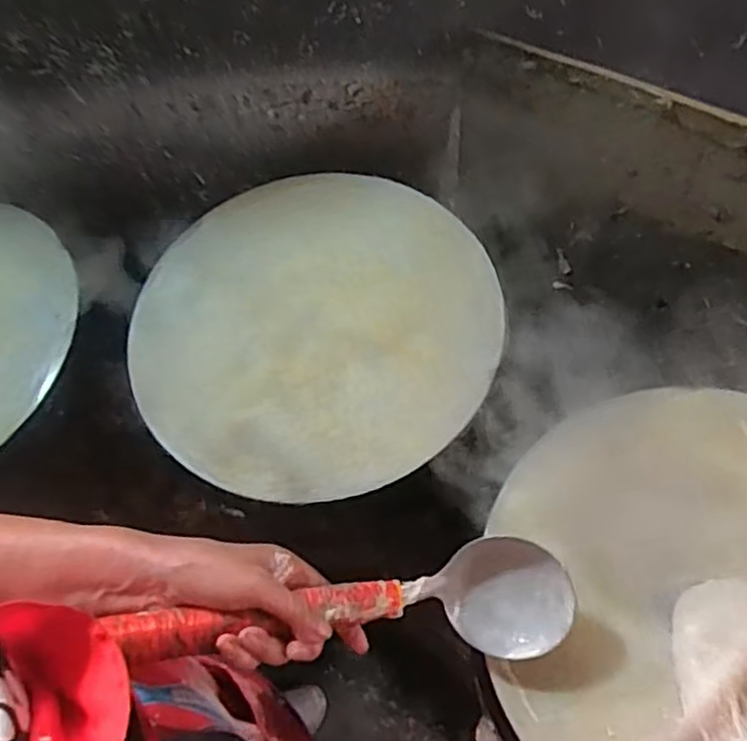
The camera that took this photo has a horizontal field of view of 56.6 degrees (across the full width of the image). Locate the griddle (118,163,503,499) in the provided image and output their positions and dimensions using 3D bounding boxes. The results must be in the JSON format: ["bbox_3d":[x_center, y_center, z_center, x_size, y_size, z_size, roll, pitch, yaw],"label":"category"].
[{"bbox_3d":[-0.053,-0.057,0.709,0.358,0.039,0.379,-2,63,3],"label":"griddle"}]

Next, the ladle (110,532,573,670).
[{"bbox_3d":[-0.004,0.162,0.459,0.311,0.077,0.079,5,58,-29],"label":"ladle"}]

